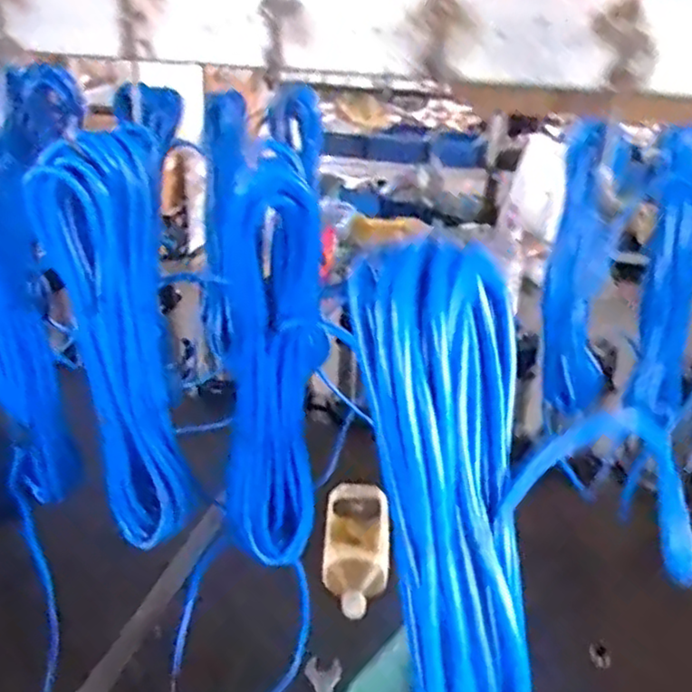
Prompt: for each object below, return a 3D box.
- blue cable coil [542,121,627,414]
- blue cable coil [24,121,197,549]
[{"bbox_3d":[0.270,-0.077,0.771,0.080,0.314,0.034,15,31,22],"label":"blue cable coil"},{"bbox_3d":[-0.181,0.007,0.555,0.090,0.342,0.052,-8,31,-18],"label":"blue cable coil"}]

